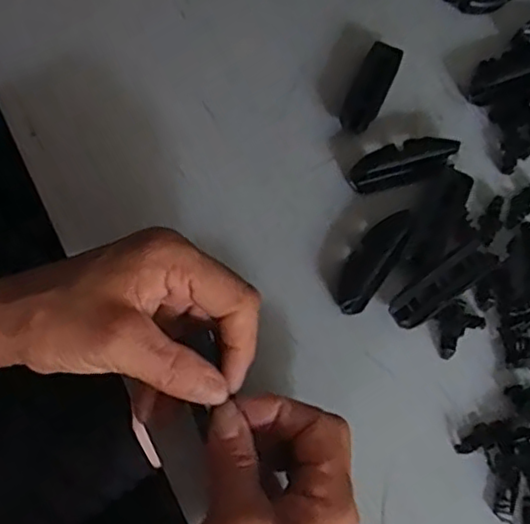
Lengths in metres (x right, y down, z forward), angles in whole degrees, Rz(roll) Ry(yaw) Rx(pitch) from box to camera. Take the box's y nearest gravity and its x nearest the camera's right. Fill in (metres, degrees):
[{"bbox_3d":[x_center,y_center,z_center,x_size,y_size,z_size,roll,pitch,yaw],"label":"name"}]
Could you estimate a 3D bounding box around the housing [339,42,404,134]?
[{"bbox_3d":[0.067,-0.110,0.423,0.022,0.016,0.068,24,72,6],"label":"housing"}]

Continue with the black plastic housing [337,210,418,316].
[{"bbox_3d":[0.065,-0.002,0.382,0.023,0.022,0.069,36,73,10],"label":"black plastic housing"}]

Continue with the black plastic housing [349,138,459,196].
[{"bbox_3d":[0.086,-0.061,0.407,0.068,0.016,0.025,-17,72,-8],"label":"black plastic housing"}]

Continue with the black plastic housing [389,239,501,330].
[{"bbox_3d":[0.105,0.013,0.380,0.077,0.020,0.020,-34,75,-13],"label":"black plastic housing"}]

